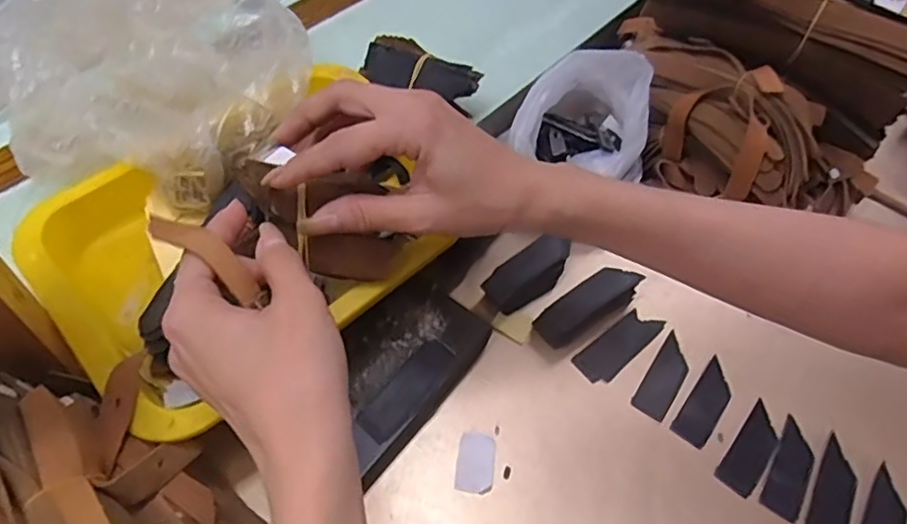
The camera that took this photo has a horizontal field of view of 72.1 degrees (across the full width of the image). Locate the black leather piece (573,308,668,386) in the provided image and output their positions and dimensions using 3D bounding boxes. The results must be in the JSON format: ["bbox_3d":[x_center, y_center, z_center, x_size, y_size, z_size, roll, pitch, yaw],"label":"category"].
[{"bbox_3d":[0.116,0.057,0.439,0.071,0.006,0.026,-35,64,-26],"label":"black leather piece"}]

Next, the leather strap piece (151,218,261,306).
[{"bbox_3d":[-0.115,-0.005,0.288,0.059,0.011,0.015,36,58,2],"label":"leather strap piece"}]

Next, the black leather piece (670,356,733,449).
[{"bbox_3d":[0.169,0.093,0.414,0.023,0.004,0.065,35,59,19],"label":"black leather piece"}]

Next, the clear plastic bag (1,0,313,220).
[{"bbox_3d":[-0.201,-0.140,0.441,0.184,0.080,0.187,5,54,-1],"label":"clear plastic bag"}]

